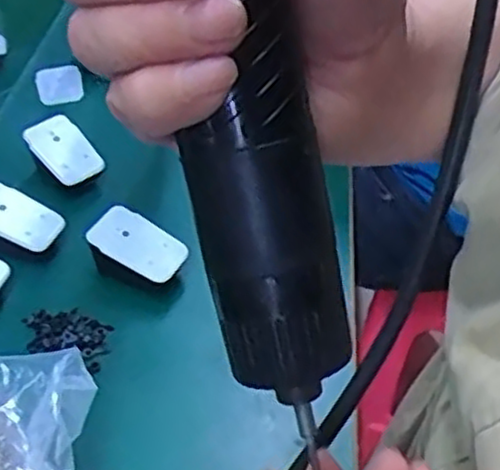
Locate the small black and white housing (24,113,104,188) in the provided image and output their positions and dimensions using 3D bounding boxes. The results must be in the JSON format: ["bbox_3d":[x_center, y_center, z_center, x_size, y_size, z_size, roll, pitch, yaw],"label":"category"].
[{"bbox_3d":[-0.162,-0.074,0.661,0.042,0.010,0.065,-40,86,-20],"label":"small black and white housing"}]

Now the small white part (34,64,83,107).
[{"bbox_3d":[-0.202,-0.159,0.806,0.046,0.008,0.069,-13,50,-15],"label":"small white part"}]

